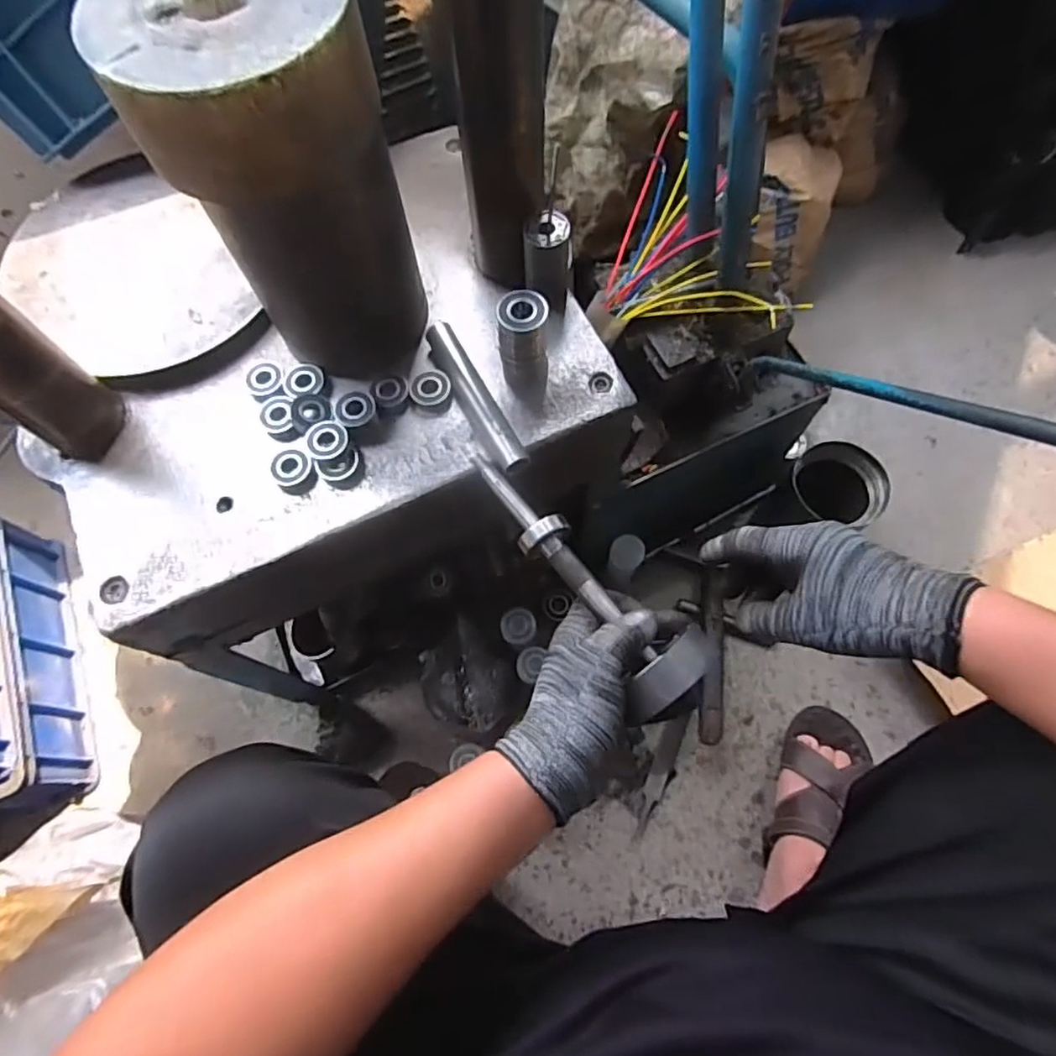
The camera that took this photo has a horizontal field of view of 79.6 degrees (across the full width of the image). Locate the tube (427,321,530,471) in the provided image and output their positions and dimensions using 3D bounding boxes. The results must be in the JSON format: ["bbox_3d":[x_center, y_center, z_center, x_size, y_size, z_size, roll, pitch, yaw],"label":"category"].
[{"bbox_3d":[-0.041,-0.111,0.528,0.027,0.022,0.154,-27,70,-9],"label":"tube"}]

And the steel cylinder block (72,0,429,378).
[{"bbox_3d":[-0.161,-0.234,0.447,0.140,0.254,0.130,-22,69,-7],"label":"steel cylinder block"}]

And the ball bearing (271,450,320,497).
[{"bbox_3d":[-0.190,-0.046,0.513,0.032,0.016,0.039,-35,71,-12],"label":"ball bearing"}]

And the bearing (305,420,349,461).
[{"bbox_3d":[-0.161,-0.069,0.510,0.033,0.017,0.032,-1,68,1],"label":"bearing"}]

